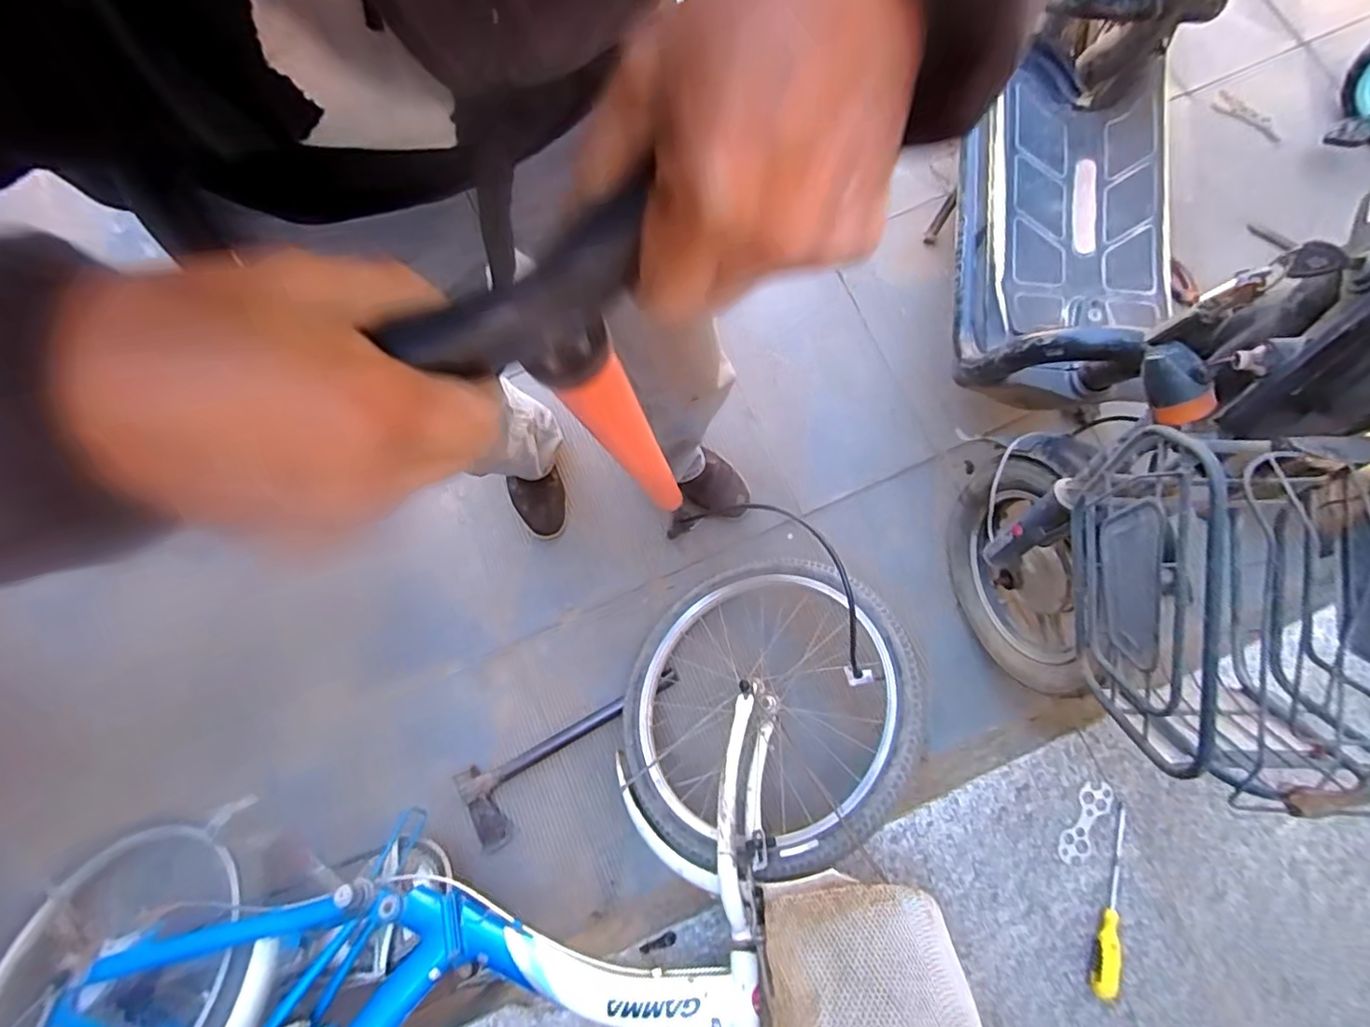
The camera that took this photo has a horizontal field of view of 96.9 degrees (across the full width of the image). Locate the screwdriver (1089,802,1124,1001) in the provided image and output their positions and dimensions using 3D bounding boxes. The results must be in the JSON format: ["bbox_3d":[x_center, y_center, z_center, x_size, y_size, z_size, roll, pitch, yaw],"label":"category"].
[{"bbox_3d":[0.573,0.514,0.806,0.025,0.028,0.232,19,77,5],"label":"screwdriver"}]

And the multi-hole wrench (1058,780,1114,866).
[{"bbox_3d":[0.557,0.429,0.844,0.039,0.006,0.119,32,79,8],"label":"multi-hole wrench"}]

